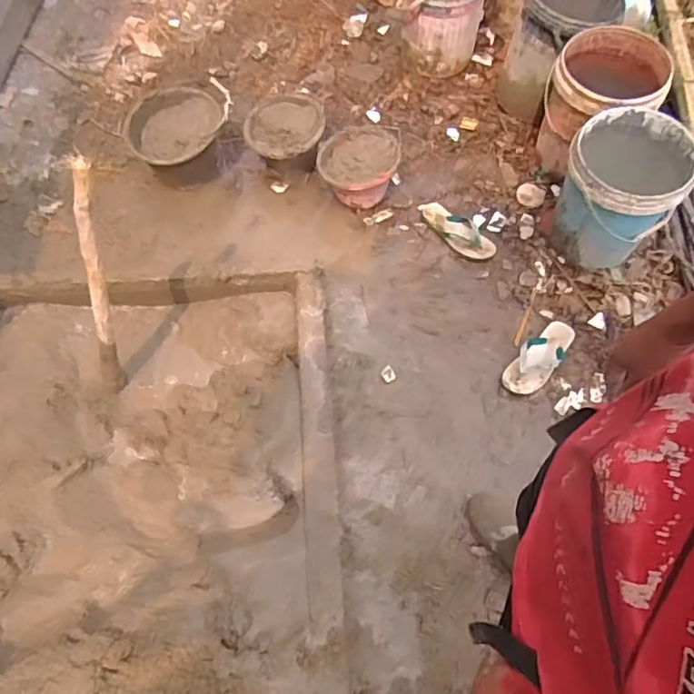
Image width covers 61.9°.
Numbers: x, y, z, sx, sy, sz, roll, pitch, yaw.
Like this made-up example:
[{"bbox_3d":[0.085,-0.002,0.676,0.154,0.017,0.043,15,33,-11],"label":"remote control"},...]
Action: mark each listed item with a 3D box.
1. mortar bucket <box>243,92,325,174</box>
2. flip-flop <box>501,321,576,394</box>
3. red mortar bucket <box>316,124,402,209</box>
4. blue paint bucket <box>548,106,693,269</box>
[{"bbox_3d":[-0.196,-0.668,1.839,0.236,0.145,0.234,1,65,-2],"label":"mortar bucket"},{"bbox_3d":[0.536,0.020,1.598,0.100,0.036,0.263,36,69,13],"label":"flip-flop"},{"bbox_3d":[0.032,-0.543,1.779,0.232,0.159,0.249,1,65,-2],"label":"red mortar bucket"},{"bbox_3d":[0.748,-0.437,1.647,0.298,0.339,0.314,1,65,-2],"label":"blue paint bucket"}]

